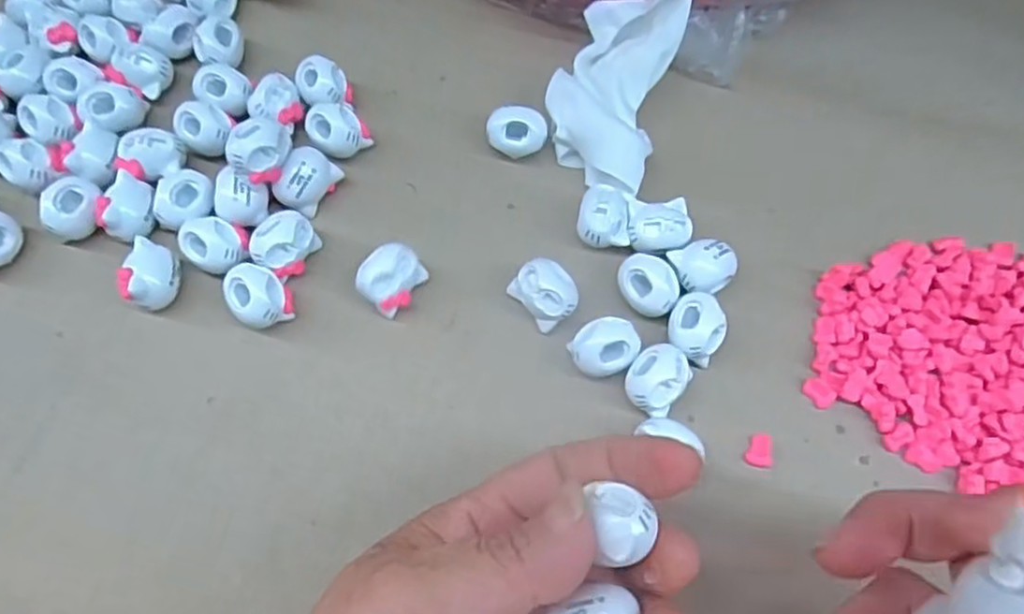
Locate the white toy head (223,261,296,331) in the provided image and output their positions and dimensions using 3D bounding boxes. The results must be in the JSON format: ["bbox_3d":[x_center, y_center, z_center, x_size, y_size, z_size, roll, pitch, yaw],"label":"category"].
[{"bbox_3d":[-0.099,-0.004,0.273,0.022,0.022,0.024,0,65,0],"label":"white toy head"}]

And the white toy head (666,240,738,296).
[{"bbox_3d":[0.077,-0.014,0.283,0.024,0.022,0.021,-16,66,-7],"label":"white toy head"}]

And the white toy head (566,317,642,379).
[{"bbox_3d":[0.035,0.016,0.268,0.025,0.017,0.020,-30,69,-13],"label":"white toy head"}]

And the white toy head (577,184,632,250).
[{"bbox_3d":[0.037,-0.036,0.291,0.020,0.020,0.025,-2,65,-1],"label":"white toy head"}]

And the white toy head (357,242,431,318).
[{"bbox_3d":[-0.048,-0.011,0.279,0.019,0.021,0.025,32,70,14],"label":"white toy head"}]

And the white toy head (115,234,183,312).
[{"bbox_3d":[-0.140,-0.013,0.275,0.017,0.022,0.025,-12,66,-5],"label":"white toy head"}]

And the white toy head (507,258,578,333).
[{"bbox_3d":[0.014,-0.005,0.278,0.025,0.020,0.021,39,71,16],"label":"white toy head"}]

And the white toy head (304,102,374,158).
[{"bbox_3d":[-0.075,-0.075,0.305,0.024,0.022,0.021,-23,67,-10],"label":"white toy head"}]

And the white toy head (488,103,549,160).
[{"bbox_3d":[0.002,-0.075,0.308,0.025,0.019,0.018,5,66,2],"label":"white toy head"}]

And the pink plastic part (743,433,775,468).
[{"bbox_3d":[0.092,0.053,0.261,0.011,0.006,0.013,7,66,4],"label":"pink plastic part"}]

